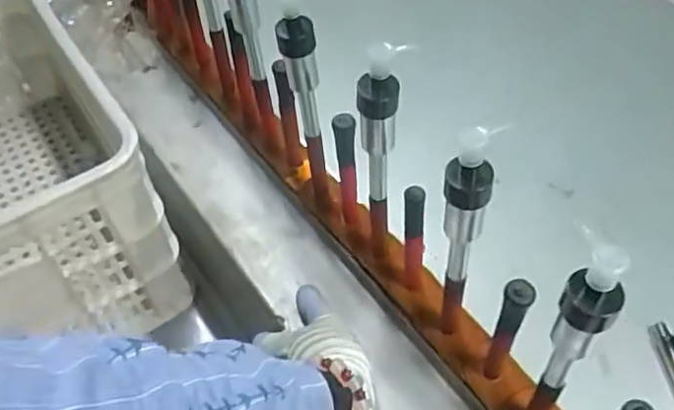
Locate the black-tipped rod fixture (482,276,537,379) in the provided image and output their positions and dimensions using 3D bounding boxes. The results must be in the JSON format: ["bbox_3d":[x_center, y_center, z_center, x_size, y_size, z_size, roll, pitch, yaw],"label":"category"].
[{"bbox_3d":[0.127,0.101,0.485,0.019,0.149,0.016,24,55,19],"label":"black-tipped rod fixture"}]

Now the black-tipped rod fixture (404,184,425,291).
[{"bbox_3d":[0.065,0.033,0.546,0.022,0.135,0.016,4,51,4],"label":"black-tipped rod fixture"}]

